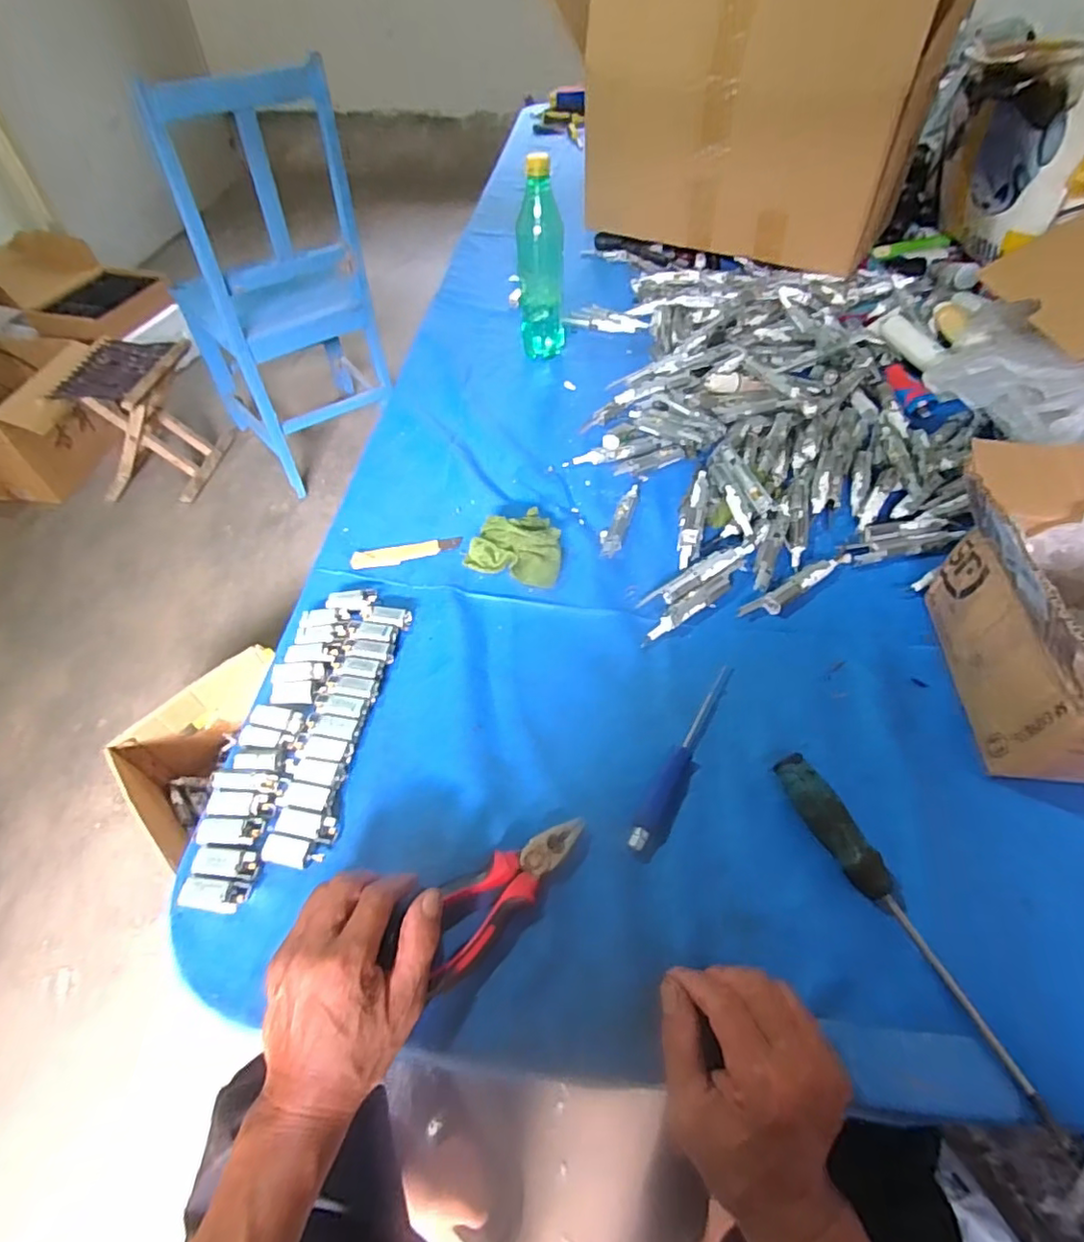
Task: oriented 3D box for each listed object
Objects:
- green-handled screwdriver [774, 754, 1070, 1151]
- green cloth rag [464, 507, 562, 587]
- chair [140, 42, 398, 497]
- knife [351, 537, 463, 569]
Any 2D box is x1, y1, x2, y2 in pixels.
[{"bbox_3d":[0.245,0.196,0.398,0.026,0.025,0.242,-24,55,-17],"label":"green-handled screwdriver"},{"bbox_3d":[-0.023,-0.083,0.620,0.097,0.039,0.074,16,54,13],"label":"green cloth rag"},{"bbox_3d":[-0.668,-0.825,1.459,0.377,0.780,0.385,-36,60,-24],"label":"chair"},{"bbox_3d":[-0.145,-0.074,0.640,0.115,0.008,0.026,-11,53,-8],"label":"knife"}]

